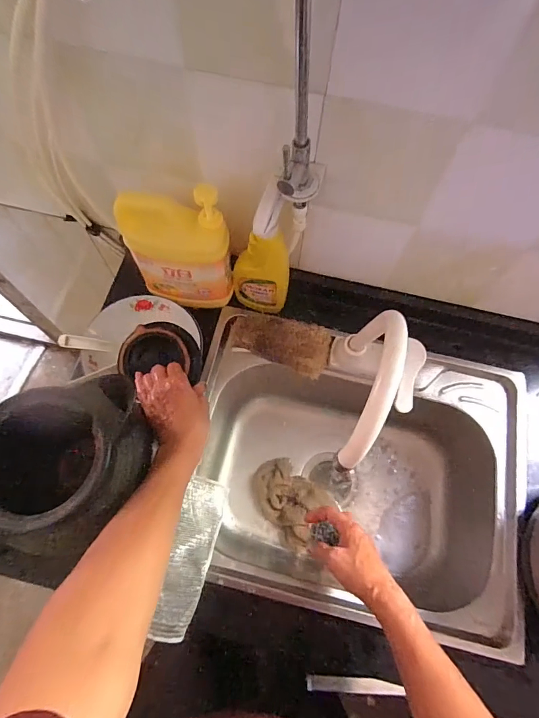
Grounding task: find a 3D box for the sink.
[{"bbox_3d":[0.134,0.197,0.688,0.507,0.198,0.407,12,68,3],"label":"sink"}]

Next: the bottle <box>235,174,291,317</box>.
[{"bbox_3d":[-0.012,-0.149,0.576,0.086,0.218,0.057,13,68,4],"label":"bottle"}]

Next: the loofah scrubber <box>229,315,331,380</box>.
[{"bbox_3d":[0.014,-0.028,0.635,0.171,0.058,0.062,17,69,6],"label":"loofah scrubber"}]

